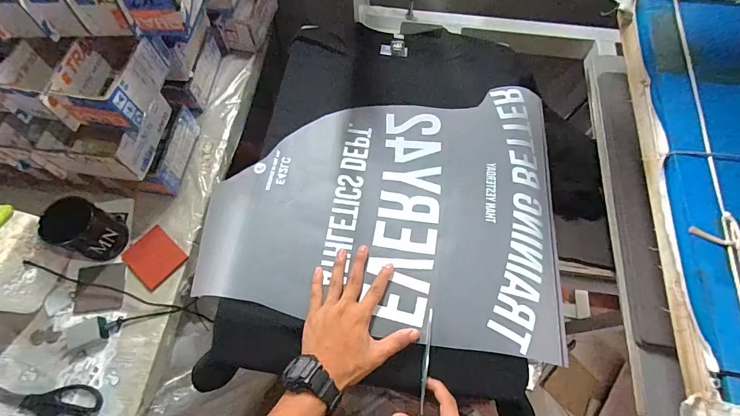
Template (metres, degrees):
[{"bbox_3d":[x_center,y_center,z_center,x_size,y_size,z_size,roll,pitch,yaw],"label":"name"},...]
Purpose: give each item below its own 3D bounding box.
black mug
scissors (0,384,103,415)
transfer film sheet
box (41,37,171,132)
[{"bbox_3d":[-0.464,0.036,0.608,0.076,0.105,0.078,23,67,9],"label":"black mug"},{"bbox_3d":[-0.508,0.293,0.563,0.212,0.018,0.067,9,66,3],"label":"scissors"},{"bbox_3d":[0.023,-0.016,0.566,0.523,0.041,0.390,8,66,2],"label":"transfer film sheet"},{"bbox_3d":[-0.385,-0.189,0.555,0.103,0.073,0.141,7,66,2],"label":"box"}]

